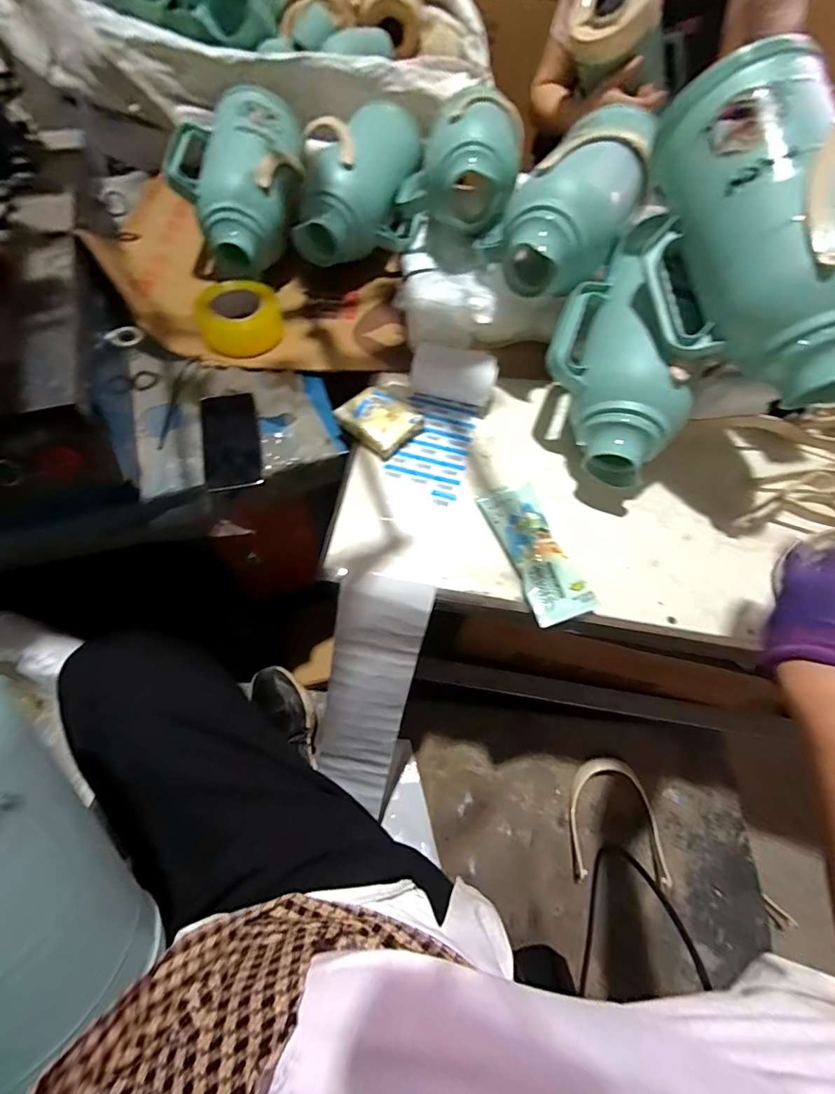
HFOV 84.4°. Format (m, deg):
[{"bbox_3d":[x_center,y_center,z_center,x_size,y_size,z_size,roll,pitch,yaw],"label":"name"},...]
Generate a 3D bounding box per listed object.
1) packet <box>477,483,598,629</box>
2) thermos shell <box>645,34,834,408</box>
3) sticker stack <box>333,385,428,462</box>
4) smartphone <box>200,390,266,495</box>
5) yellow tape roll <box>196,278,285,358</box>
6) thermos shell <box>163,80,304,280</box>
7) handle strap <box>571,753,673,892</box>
[{"bbox_3d":[0.146,0.002,0.562,0.071,0.025,0.183,-16,63,-13],"label":"packet"},{"bbox_3d":[0.355,-0.324,0.484,0.144,0.138,0.367,-13,86,-11],"label":"thermos shell"},{"bbox_3d":[-0.053,-0.179,0.647,0.097,0.030,0.087,38,65,16],"label":"sticker stack"},{"bbox_3d":[-0.257,-0.148,0.638,0.072,0.010,0.145,-7,72,-16],"label":"smartphone"},{"bbox_3d":[-0.274,-0.357,0.717,0.120,0.063,0.120,2,61,-3],"label":"yellow tape roll"},{"bbox_3d":[-0.296,-0.607,0.769,0.176,0.133,0.320,0,61,-4],"label":"thermos shell"},{"bbox_3d":[0.362,0.498,0.852,0.161,0.040,0.203,5,61,-2],"label":"handle strap"}]

